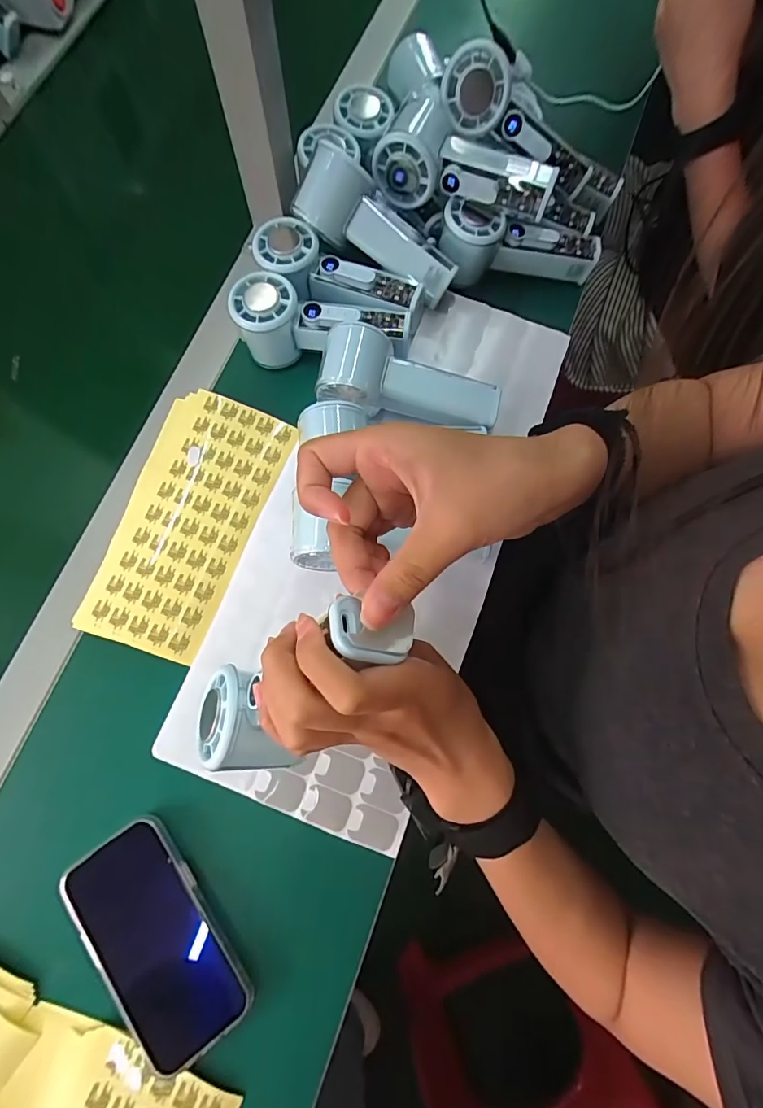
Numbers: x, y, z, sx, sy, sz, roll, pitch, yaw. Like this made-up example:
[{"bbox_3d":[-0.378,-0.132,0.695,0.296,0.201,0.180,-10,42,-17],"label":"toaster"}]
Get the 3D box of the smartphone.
[{"bbox_3d":[-0.157,0.269,0.318,0.076,0.008,0.149,-35,79,-9],"label":"smartphone"}]

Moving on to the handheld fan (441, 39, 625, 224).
[{"bbox_3d":[0.151,-0.386,0.432,0.209,0.049,0.054,13,75,-25],"label":"handheld fan"}]

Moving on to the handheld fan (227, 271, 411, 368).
[{"bbox_3d":[-0.053,-0.197,0.406,0.150,0.053,0.054,11,76,2],"label":"handheld fan"}]

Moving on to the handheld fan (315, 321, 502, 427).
[{"bbox_3d":[0.022,-0.146,0.397,0.159,0.061,0.061,9,76,1],"label":"handheld fan"}]

